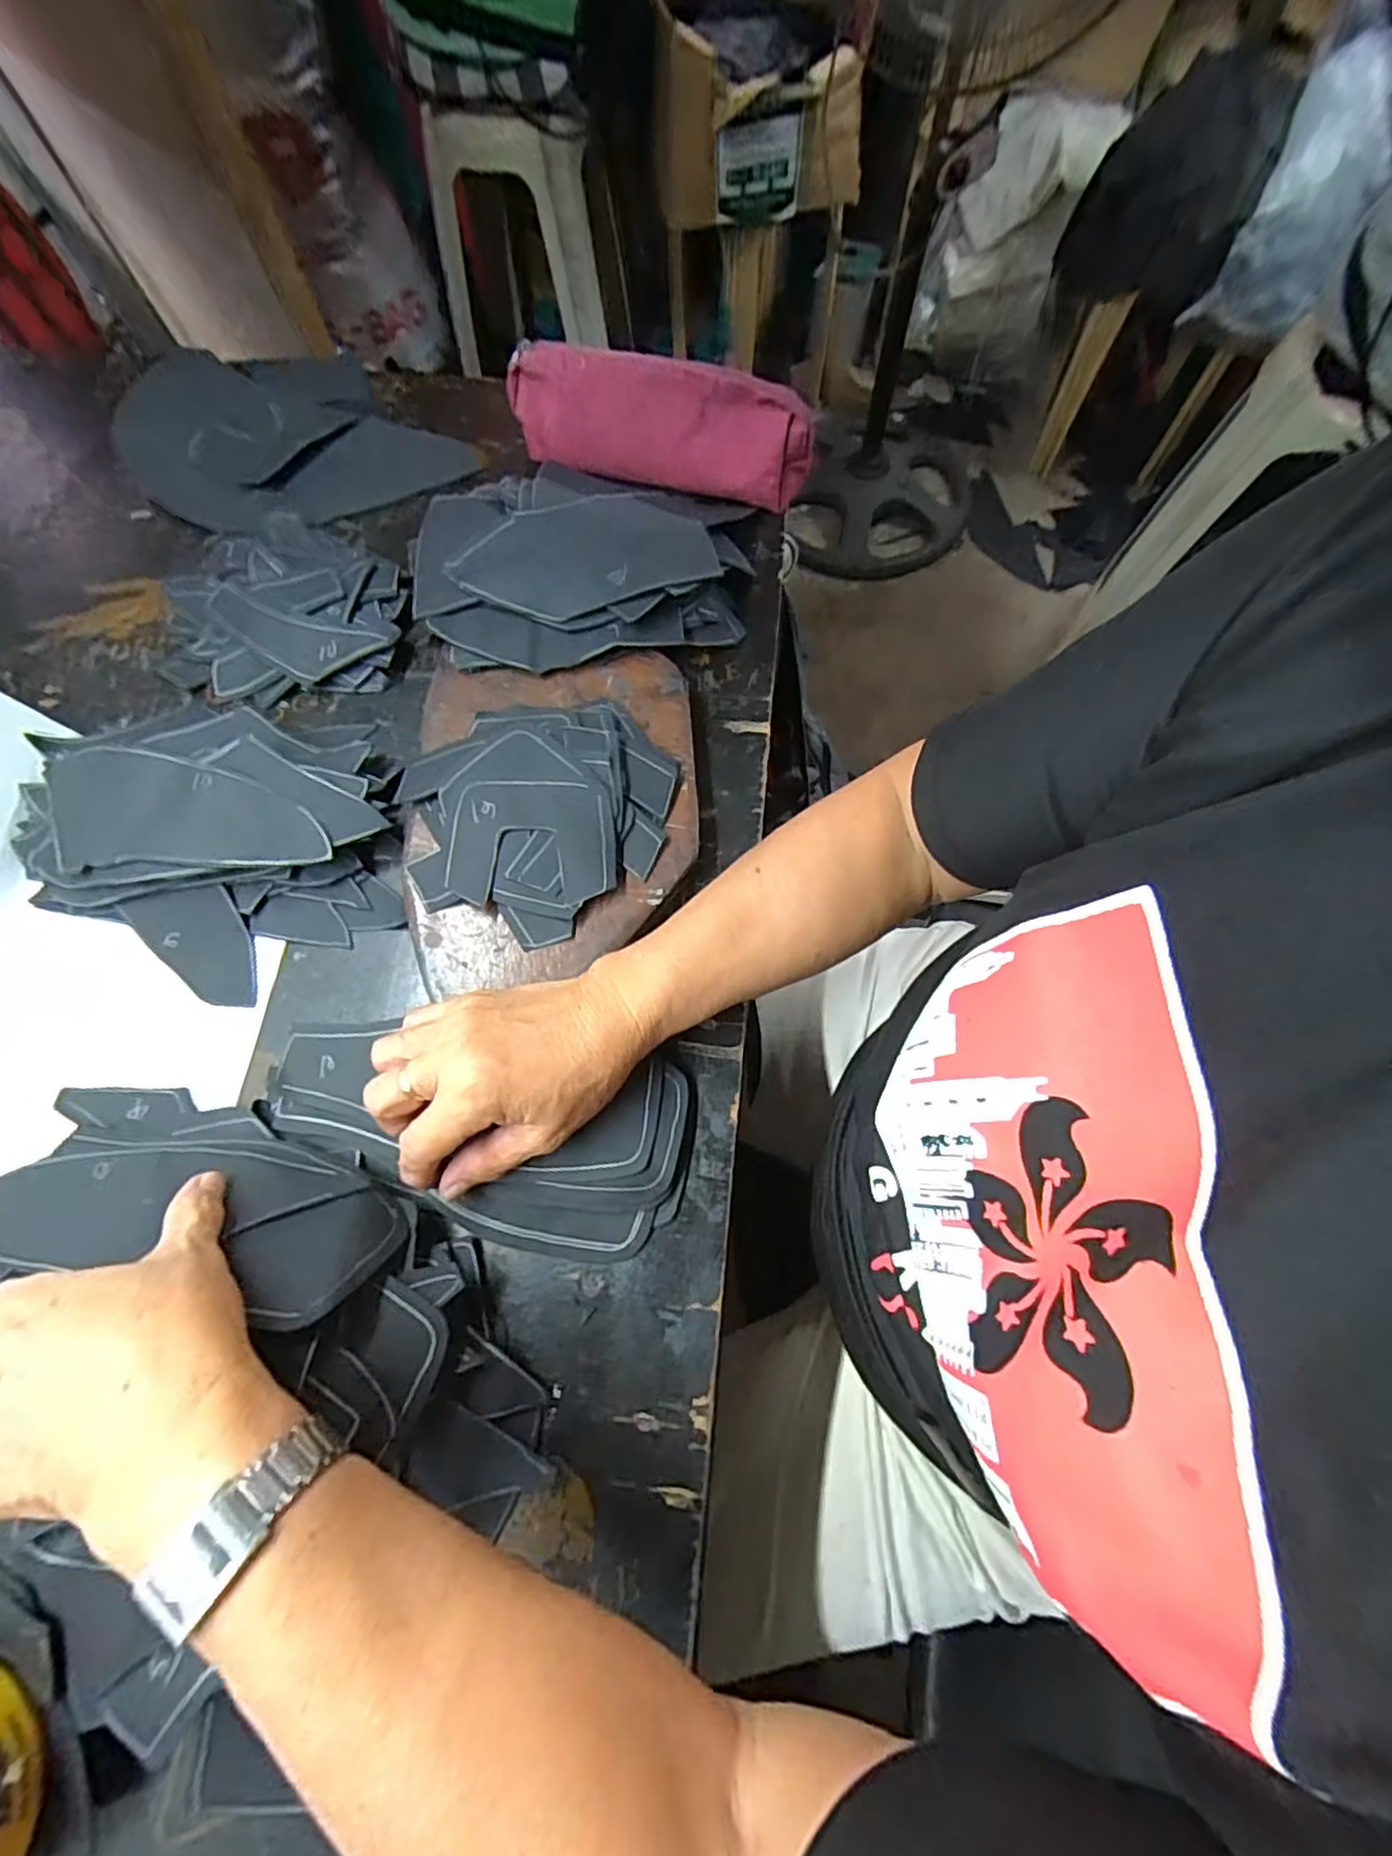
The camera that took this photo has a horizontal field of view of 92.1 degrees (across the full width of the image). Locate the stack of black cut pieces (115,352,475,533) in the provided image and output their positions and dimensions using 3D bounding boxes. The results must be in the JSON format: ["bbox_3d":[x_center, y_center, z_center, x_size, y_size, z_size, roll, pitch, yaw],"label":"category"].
[{"bbox_3d":[-0.327,-0.395,0.547,0.282,0.019,0.180,10,73,2],"label":"stack of black cut pieces"}]

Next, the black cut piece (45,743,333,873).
[{"bbox_3d":[-0.293,-0.071,0.387,0.148,0.007,0.071,-3,83,-5],"label":"black cut piece"}]

